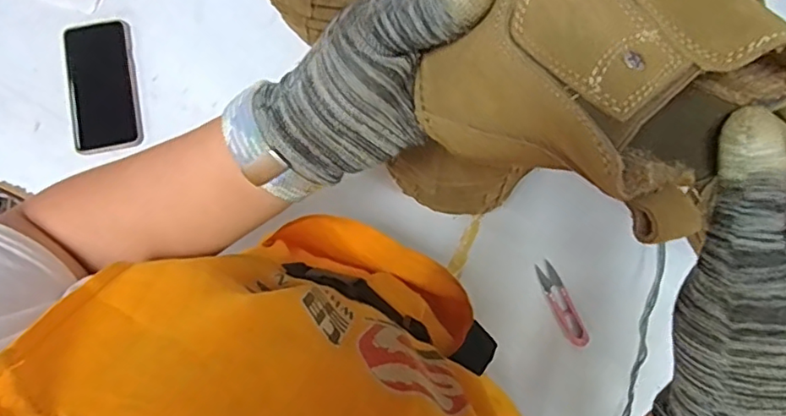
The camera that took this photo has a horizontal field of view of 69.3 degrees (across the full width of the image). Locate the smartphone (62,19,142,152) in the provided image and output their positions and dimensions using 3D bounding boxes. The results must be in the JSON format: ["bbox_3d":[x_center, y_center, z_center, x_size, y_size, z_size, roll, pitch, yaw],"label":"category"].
[{"bbox_3d":[-0.351,-0.147,0.689,0.084,0.011,0.160,-10,80,-2],"label":"smartphone"}]

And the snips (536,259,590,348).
[{"bbox_3d":[0.195,0.110,0.654,0.026,0.006,0.100,-23,81,-4],"label":"snips"}]

